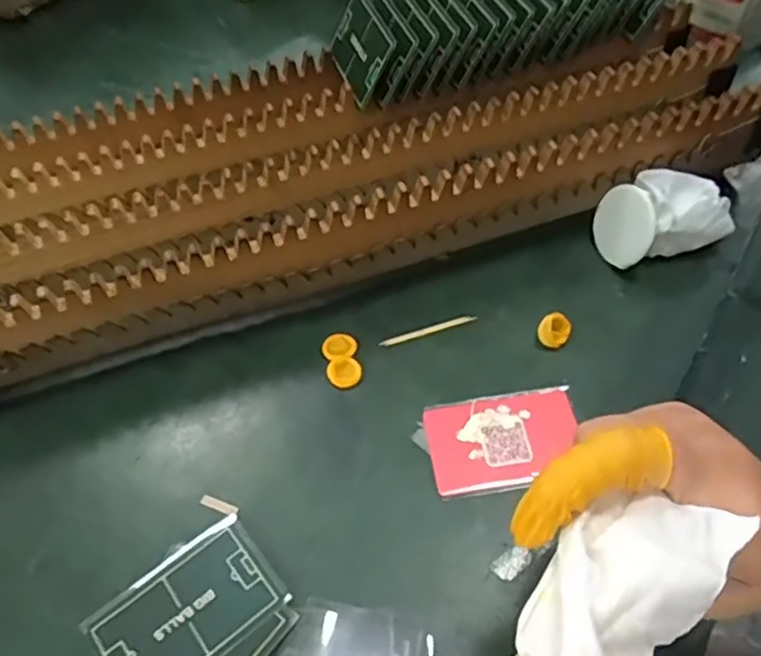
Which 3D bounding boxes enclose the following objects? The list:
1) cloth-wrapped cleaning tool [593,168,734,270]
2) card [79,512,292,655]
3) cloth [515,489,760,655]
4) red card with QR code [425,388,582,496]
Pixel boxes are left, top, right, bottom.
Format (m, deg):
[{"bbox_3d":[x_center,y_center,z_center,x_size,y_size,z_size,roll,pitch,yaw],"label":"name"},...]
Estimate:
[{"bbox_3d":[0.186,-0.073,0.437,0.073,0.049,0.048,-16,54,-7],"label":"cloth-wrapped cleaning tool"},{"bbox_3d":[-0.096,0.139,0.325,0.086,0.006,0.056,-34,58,-19],"label":"card"},{"bbox_3d":[0.080,0.085,0.213,0.048,0.022,0.069,26,60,21],"label":"cloth"},{"bbox_3d":[0.072,0.063,0.373,0.085,0.004,0.058,-9,54,-2],"label":"red card with QR code"}]

